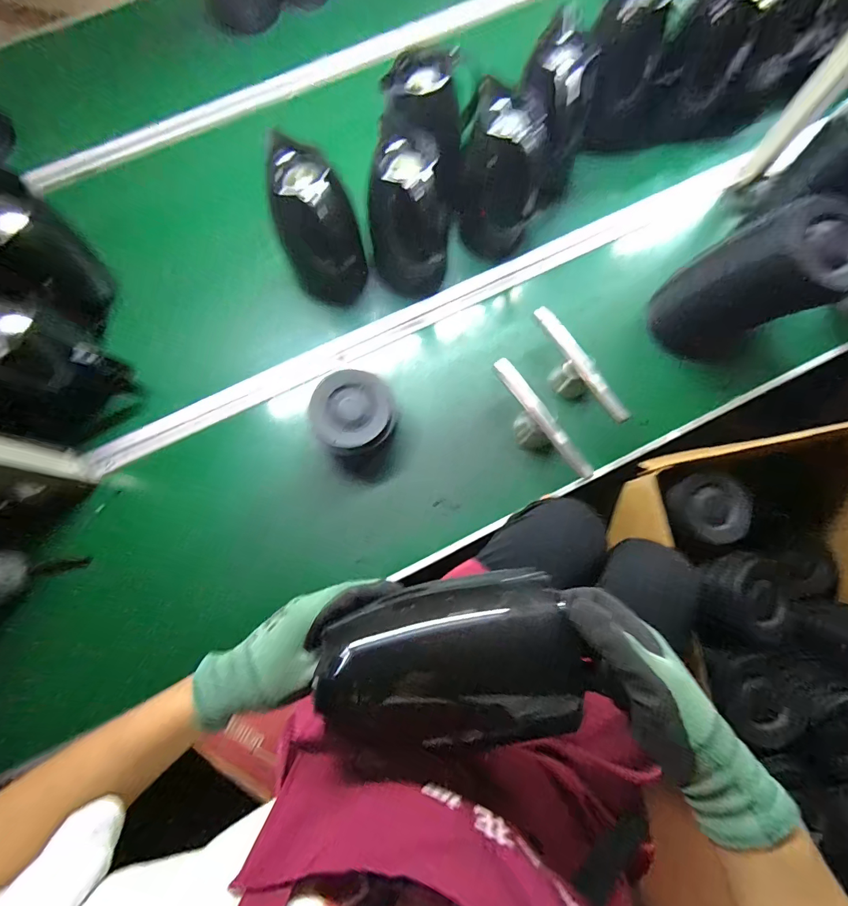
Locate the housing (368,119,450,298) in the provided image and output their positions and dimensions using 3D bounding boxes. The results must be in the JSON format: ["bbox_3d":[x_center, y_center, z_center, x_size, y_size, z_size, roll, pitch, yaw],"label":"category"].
[{"bbox_3d":[-0.022,-0.339,0.617,0.118,0.187,0.124,4,76,2],"label":"housing"}]

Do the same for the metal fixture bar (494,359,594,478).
[{"bbox_3d":[0.160,-0.041,0.614,0.040,0.067,0.200,-32,78,-7],"label":"metal fixture bar"}]

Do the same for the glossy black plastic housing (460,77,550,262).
[{"bbox_3d":[0.111,-0.402,0.630,0.115,0.187,0.111,9,76,3],"label":"glossy black plastic housing"}]

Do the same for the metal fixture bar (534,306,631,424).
[{"bbox_3d":[0.217,-0.118,0.632,0.042,0.068,0.200,-28,77,-6],"label":"metal fixture bar"}]

